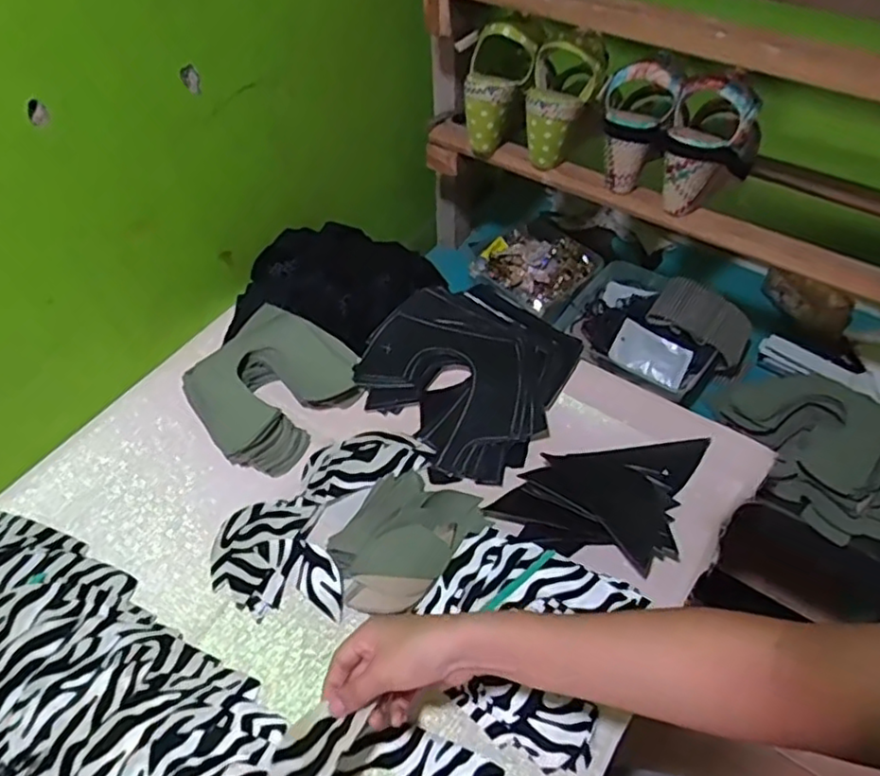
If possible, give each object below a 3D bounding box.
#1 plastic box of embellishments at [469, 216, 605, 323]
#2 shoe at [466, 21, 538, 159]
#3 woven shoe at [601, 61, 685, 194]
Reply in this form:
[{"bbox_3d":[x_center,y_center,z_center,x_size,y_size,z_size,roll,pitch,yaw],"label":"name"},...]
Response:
[{"bbox_3d":[0.146,-0.184,0.975,0.156,0.033,0.154,36,59,25],"label":"plastic box of embellishments"},{"bbox_3d":[0.059,-0.358,0.786,0.085,0.145,0.065,23,28,18],"label":"shoe"},{"bbox_3d":[0.216,-0.289,0.723,0.080,0.127,0.069,13,52,11],"label":"woven shoe"}]

